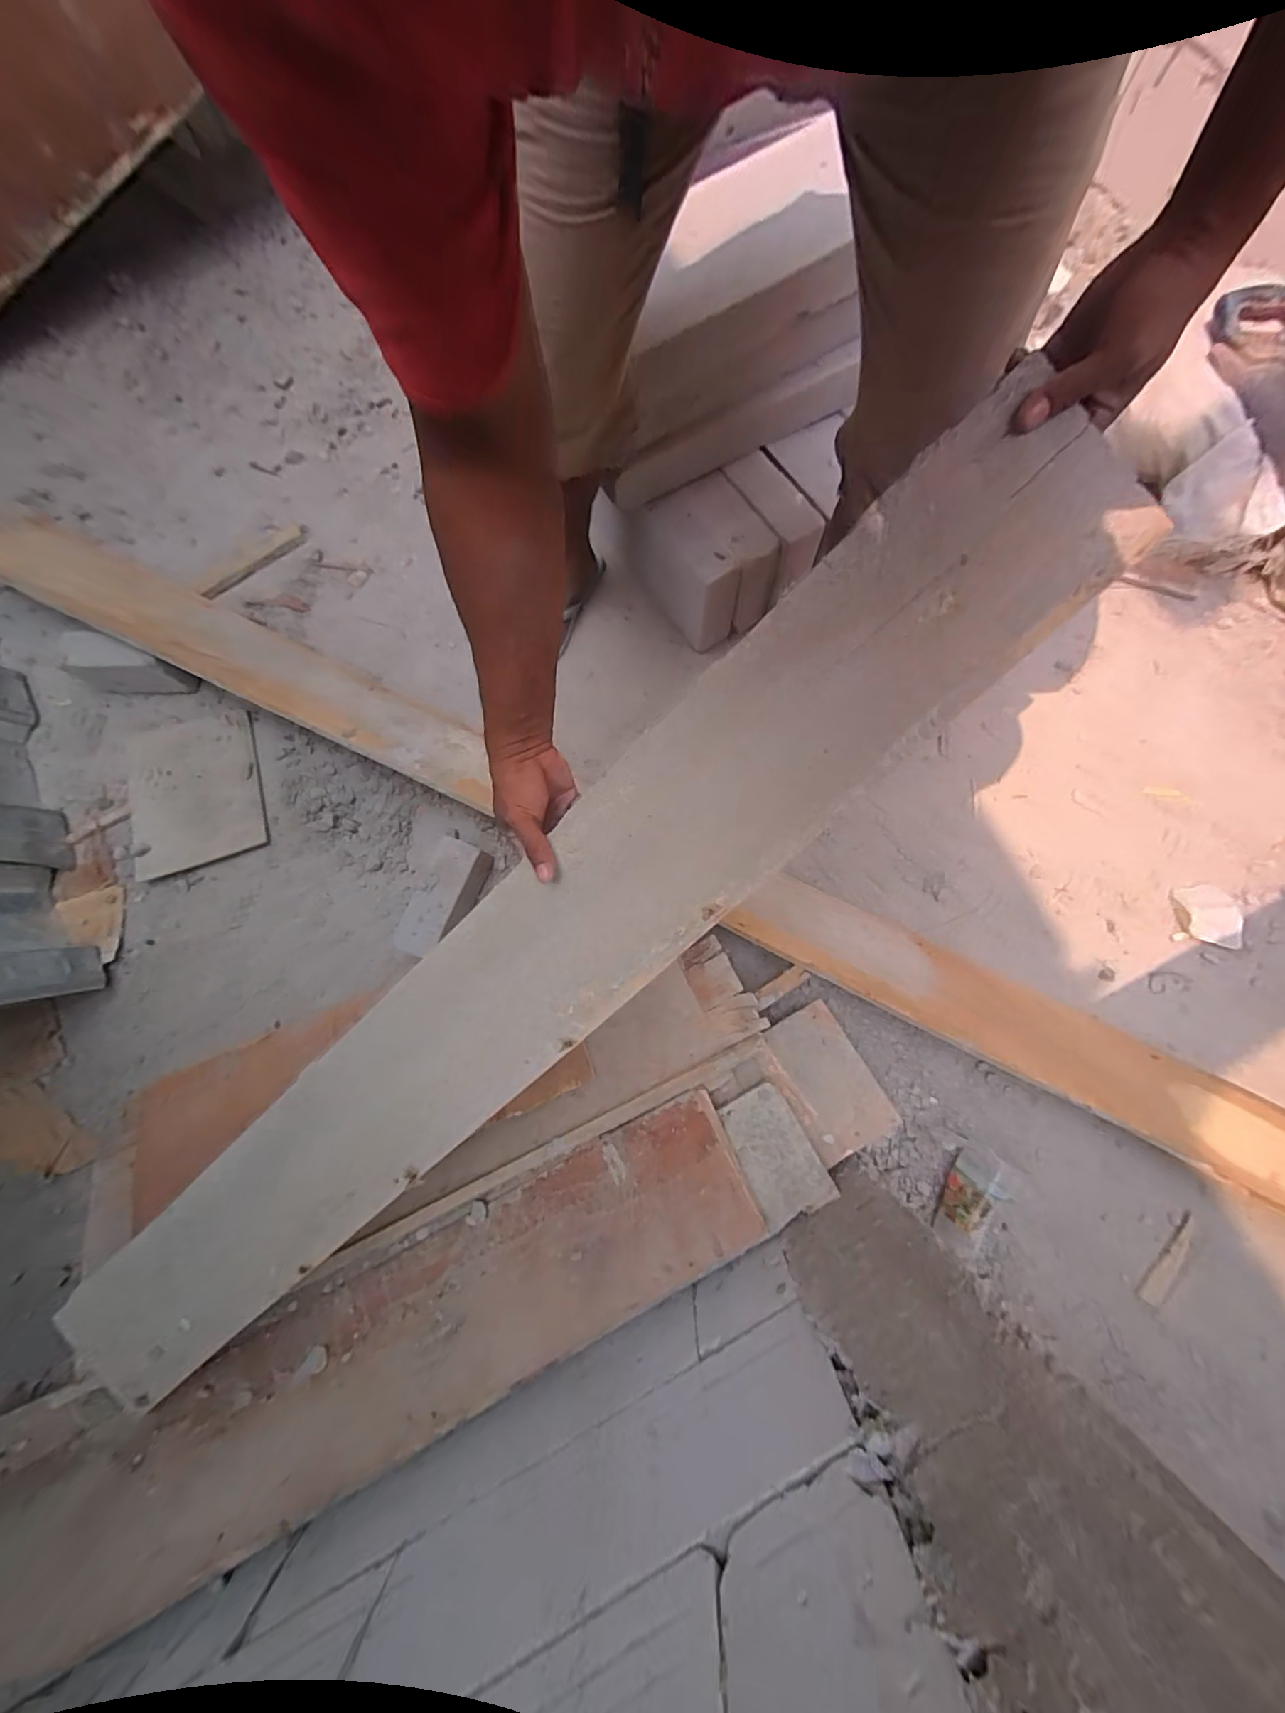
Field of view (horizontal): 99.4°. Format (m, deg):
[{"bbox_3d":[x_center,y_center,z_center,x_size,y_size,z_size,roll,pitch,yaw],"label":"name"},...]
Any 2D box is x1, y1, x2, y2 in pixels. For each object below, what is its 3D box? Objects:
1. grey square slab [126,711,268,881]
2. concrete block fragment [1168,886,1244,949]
[{"bbox_3d":[-0.847,-0.133,1.020,0.234,0.008,0.297,-16,78,-2],"label":"grey square slab"},{"bbox_3d":[0.940,0.097,0.910,0.095,0.031,0.095,8,78,3],"label":"concrete block fragment"}]

